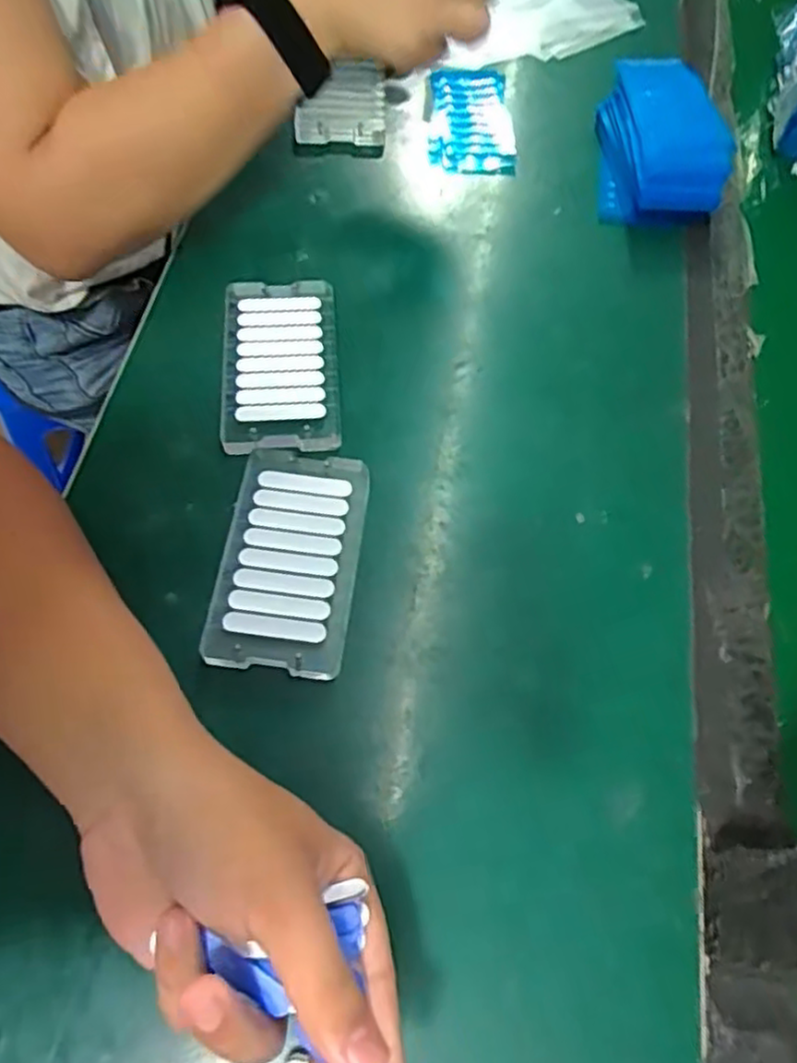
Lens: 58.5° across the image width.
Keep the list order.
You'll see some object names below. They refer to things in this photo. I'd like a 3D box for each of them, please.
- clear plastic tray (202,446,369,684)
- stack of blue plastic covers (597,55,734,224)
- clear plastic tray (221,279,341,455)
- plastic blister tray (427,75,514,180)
[{"bbox_3d":[-0.058,0.014,0.377,0.070,0.015,0.120,7,64,0],"label":"clear plastic tray"},{"bbox_3d":[0.188,-0.279,0.512,0.081,0.041,0.146,6,64,0],"label":"stack of blue plastic covers"},{"bbox_3d":[-0.071,-0.099,0.431,0.066,0.019,0.118,-2,64,-4],"label":"clear plastic tray"},{"bbox_3d":[0.057,-0.317,0.547,0.065,0.011,0.114,3,64,-2],"label":"plastic blister tray"}]

